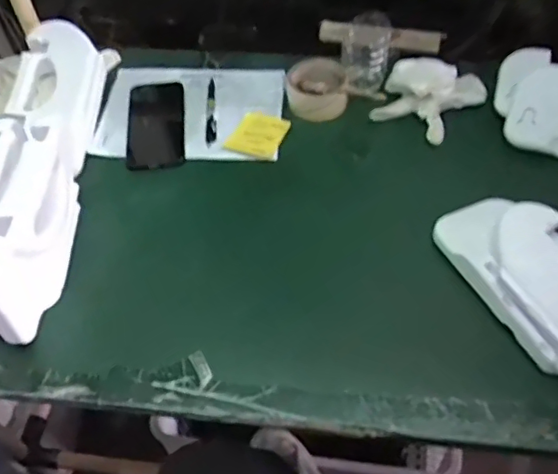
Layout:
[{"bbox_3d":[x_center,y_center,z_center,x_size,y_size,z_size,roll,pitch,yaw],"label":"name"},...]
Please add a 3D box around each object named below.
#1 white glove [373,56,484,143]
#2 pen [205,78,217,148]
[{"bbox_3d":[0.224,-0.212,0.868,0.123,0.077,0.162,33,59,25],"label":"white glove"},{"bbox_3d":[-0.101,-0.182,0.859,0.015,0.011,0.143,-5,52,-2],"label":"pen"}]

